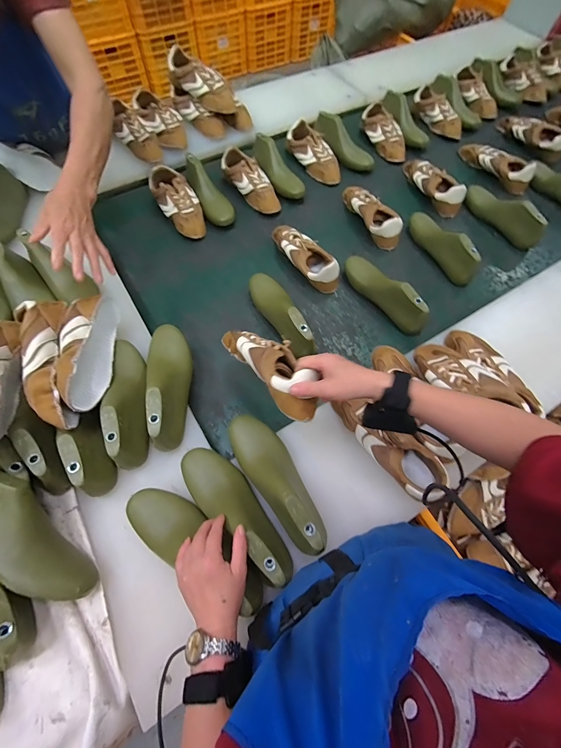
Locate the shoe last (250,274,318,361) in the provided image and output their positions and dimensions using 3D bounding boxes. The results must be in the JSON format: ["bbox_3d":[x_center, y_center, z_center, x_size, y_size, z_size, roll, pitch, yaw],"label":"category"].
[{"bbox_3d":[0.000,-0.141,0.694,0.066,0.073,0.243,-22,69,-11],"label":"shoe last"}]

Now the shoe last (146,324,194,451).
[{"bbox_3d":[-0.206,0.010,0.572,0.081,0.083,0.250,-10,67,-6],"label":"shoe last"}]

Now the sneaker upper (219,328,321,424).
[{"bbox_3d":[-0.017,-0.022,0.502,0.069,0.060,0.214,-33,55,-15],"label":"sneaker upper"}]

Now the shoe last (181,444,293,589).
[{"bbox_3d":[-0.070,0.211,0.493,0.076,0.078,0.241,-39,58,-17],"label":"shoe last"}]

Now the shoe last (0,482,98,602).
[{"bbox_3d":[-0.368,0.231,0.456,0.243,0.079,0.100,43,71,-6],"label":"shoe last"}]

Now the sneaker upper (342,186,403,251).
[{"bbox_3d":[0.248,-0.445,0.870,0.086,0.081,0.236,-17,68,-9],"label":"sneaker upper"}]

